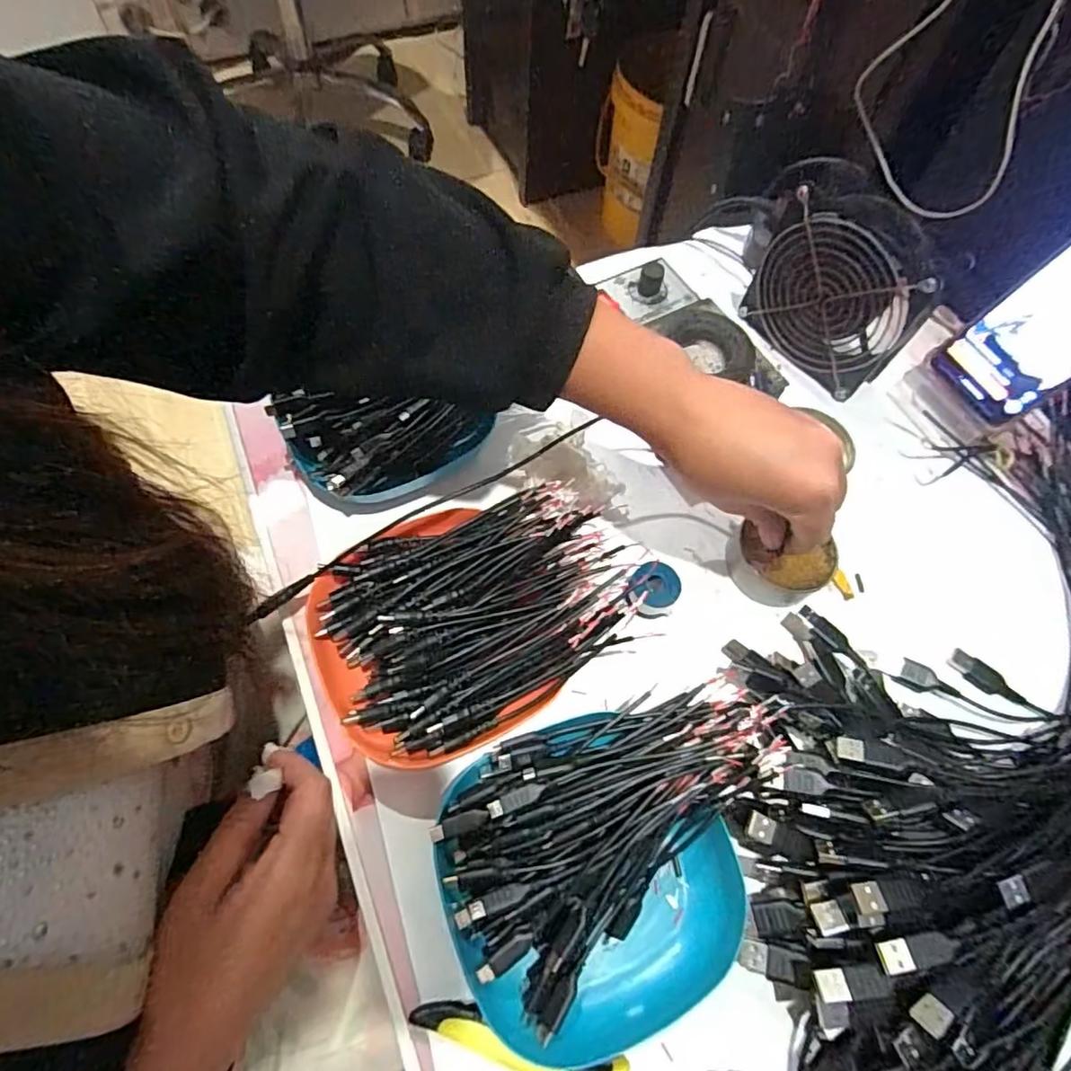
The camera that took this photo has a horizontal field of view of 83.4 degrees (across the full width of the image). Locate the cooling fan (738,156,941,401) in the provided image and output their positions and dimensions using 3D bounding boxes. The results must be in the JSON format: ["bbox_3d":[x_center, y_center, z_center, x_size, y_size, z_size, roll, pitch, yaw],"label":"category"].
[{"bbox_3d":[0.212,-0.182,0.434,0.034,0.135,0.126,-39,72,-18],"label":"cooling fan"}]

